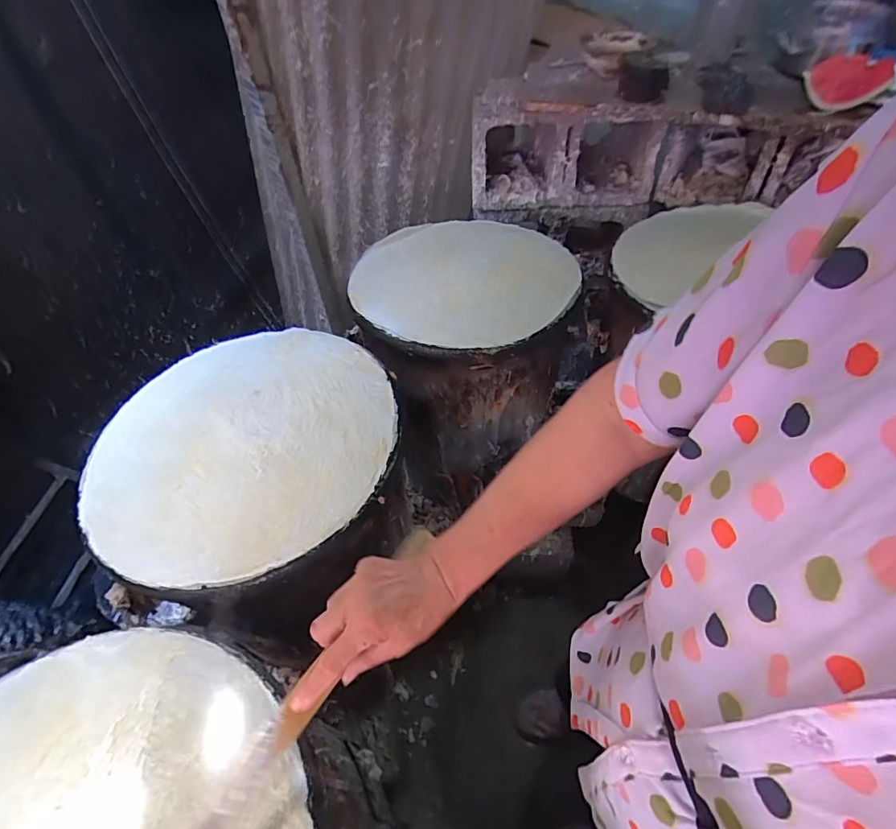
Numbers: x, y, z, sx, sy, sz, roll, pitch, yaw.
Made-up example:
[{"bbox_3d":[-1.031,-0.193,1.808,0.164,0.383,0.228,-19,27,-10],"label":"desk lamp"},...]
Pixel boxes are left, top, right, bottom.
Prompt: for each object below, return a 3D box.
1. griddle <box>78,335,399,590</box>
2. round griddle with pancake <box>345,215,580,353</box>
[{"bbox_3d":[-0.248,0.026,0.580,0.363,0.029,0.353,-1,48,1],"label":"griddle"},{"bbox_3d":[0.031,-0.231,0.782,0.344,0.022,0.365,-1,48,1],"label":"round griddle with pancake"}]

